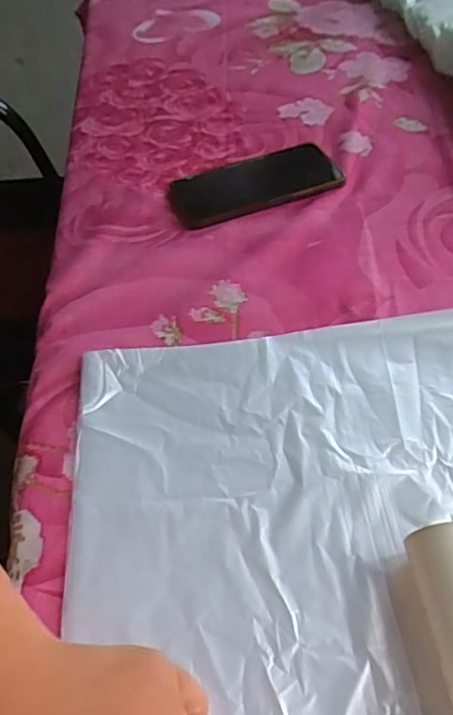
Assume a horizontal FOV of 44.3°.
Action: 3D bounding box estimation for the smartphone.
[{"bbox_3d":[0.027,-0.170,0.551,0.163,0.014,0.080,-18,52,-9],"label":"smartphone"}]

